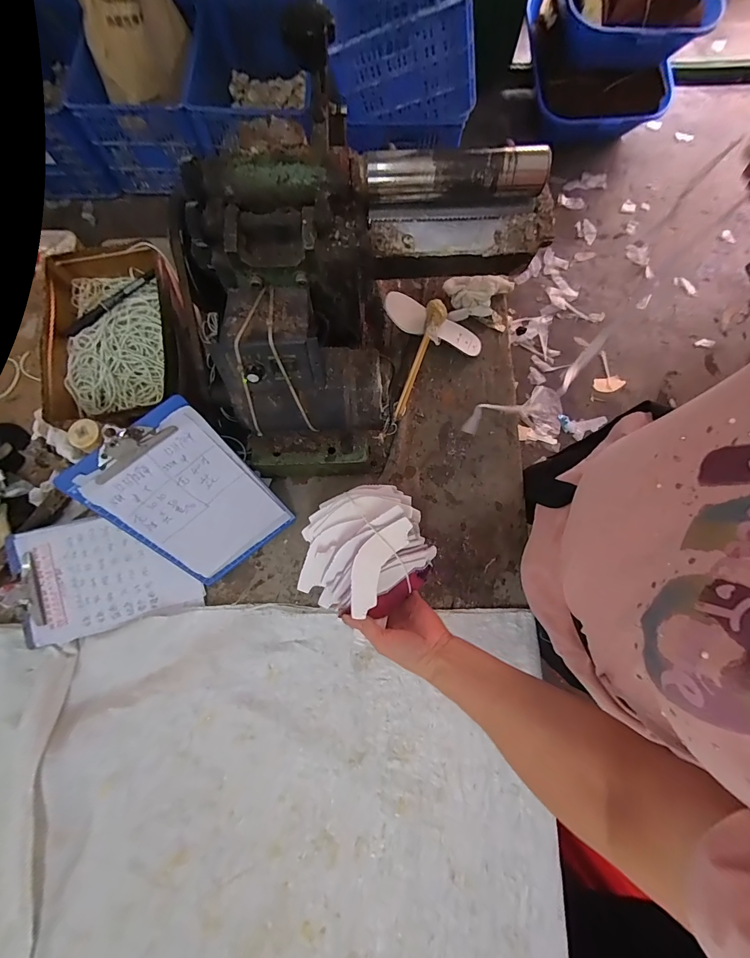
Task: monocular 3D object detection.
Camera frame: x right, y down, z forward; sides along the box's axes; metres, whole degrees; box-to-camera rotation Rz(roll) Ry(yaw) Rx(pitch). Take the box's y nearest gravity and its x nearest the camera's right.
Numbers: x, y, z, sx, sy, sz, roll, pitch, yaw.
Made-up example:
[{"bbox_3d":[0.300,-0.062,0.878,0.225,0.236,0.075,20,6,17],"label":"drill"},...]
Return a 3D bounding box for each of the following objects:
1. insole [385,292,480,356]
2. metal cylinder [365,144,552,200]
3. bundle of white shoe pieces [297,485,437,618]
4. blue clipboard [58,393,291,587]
[{"bbox_3d":[0.089,-0.230,0.562,0.156,0.011,0.052,22,77,-8],"label":"insole"},{"bbox_3d":[0.075,-0.281,0.345,0.163,0.030,0.028,0,77,0],"label":"metal cylinder"},{"bbox_3d":[-0.018,0.076,0.443,0.156,0.060,0.126,-36,79,-8],"label":"bundle of white shoe pieces"},{"bbox_3d":[-0.211,0.029,0.443,0.146,0.223,0.015,-38,41,-7],"label":"blue clipboard"}]

